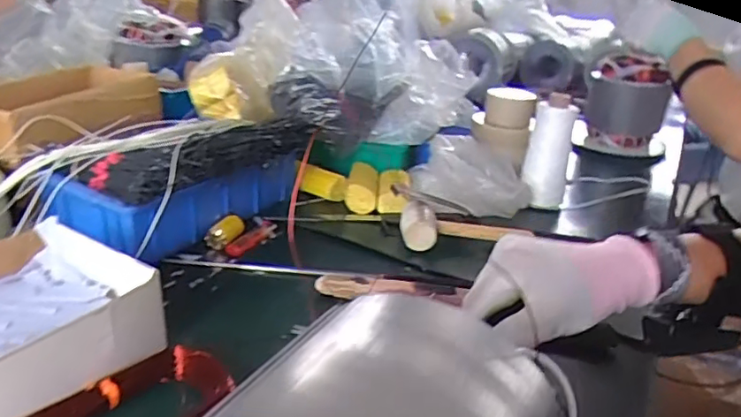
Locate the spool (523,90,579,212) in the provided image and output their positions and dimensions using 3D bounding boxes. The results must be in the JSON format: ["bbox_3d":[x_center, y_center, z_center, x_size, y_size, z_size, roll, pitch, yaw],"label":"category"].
[{"bbox_3d":[0.272,-0.087,0.861,0.069,0.150,0.081,11,25,14],"label":"spool"}]

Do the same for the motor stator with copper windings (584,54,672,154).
[{"bbox_3d":[0.531,-0.207,1.182,0.161,0.194,0.126,16,26,23],"label":"motor stator with copper windings"}]

